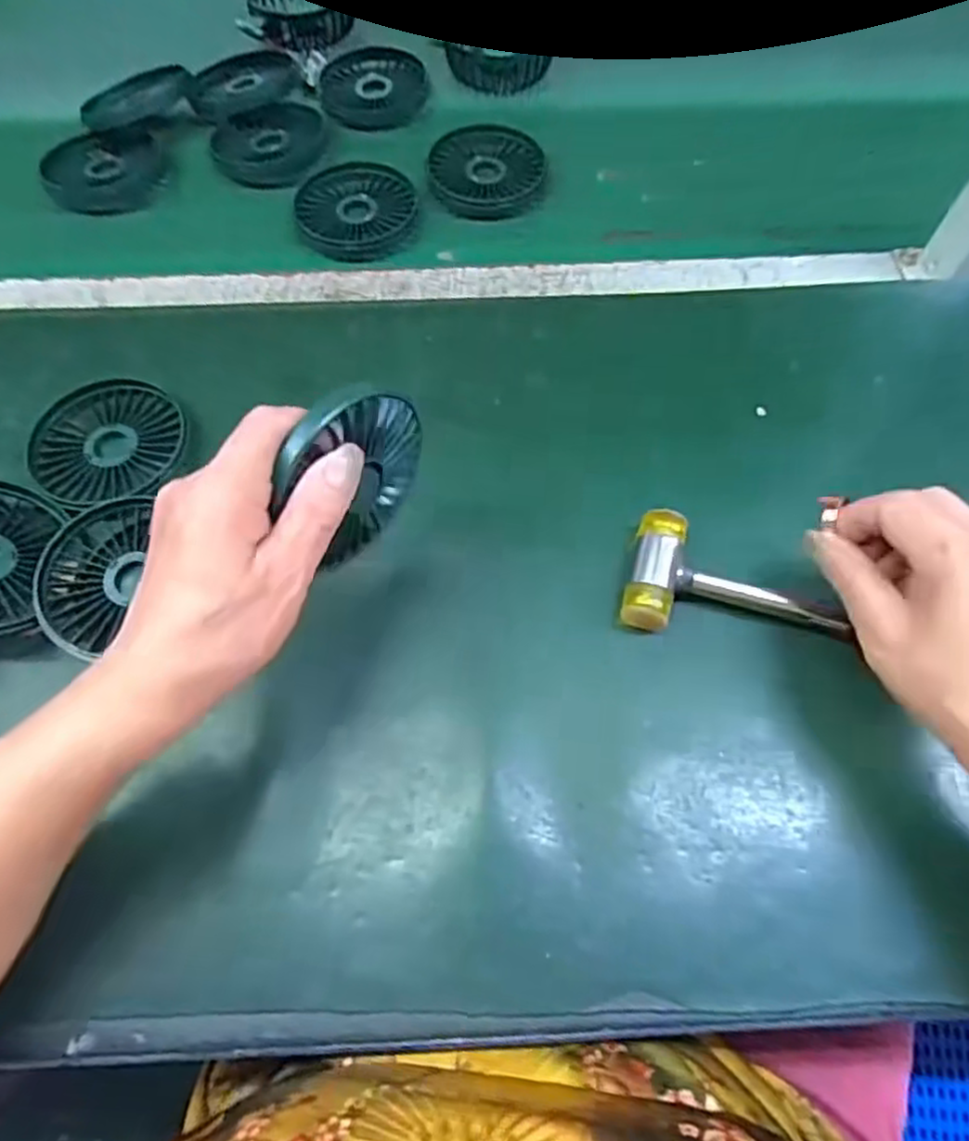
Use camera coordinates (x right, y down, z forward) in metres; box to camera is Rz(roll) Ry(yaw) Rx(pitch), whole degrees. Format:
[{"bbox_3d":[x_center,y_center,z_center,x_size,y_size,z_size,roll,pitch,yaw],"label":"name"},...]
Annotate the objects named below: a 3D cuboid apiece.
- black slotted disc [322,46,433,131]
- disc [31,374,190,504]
[{"bbox_3d":[-0.086,-0.377,0.559,0.082,0.008,0.097,18,67,9],"label":"black slotted disc"},{"bbox_3d":[-0.221,-0.076,0.414,0.082,0.007,0.082,0,66,0],"label":"disc"}]

